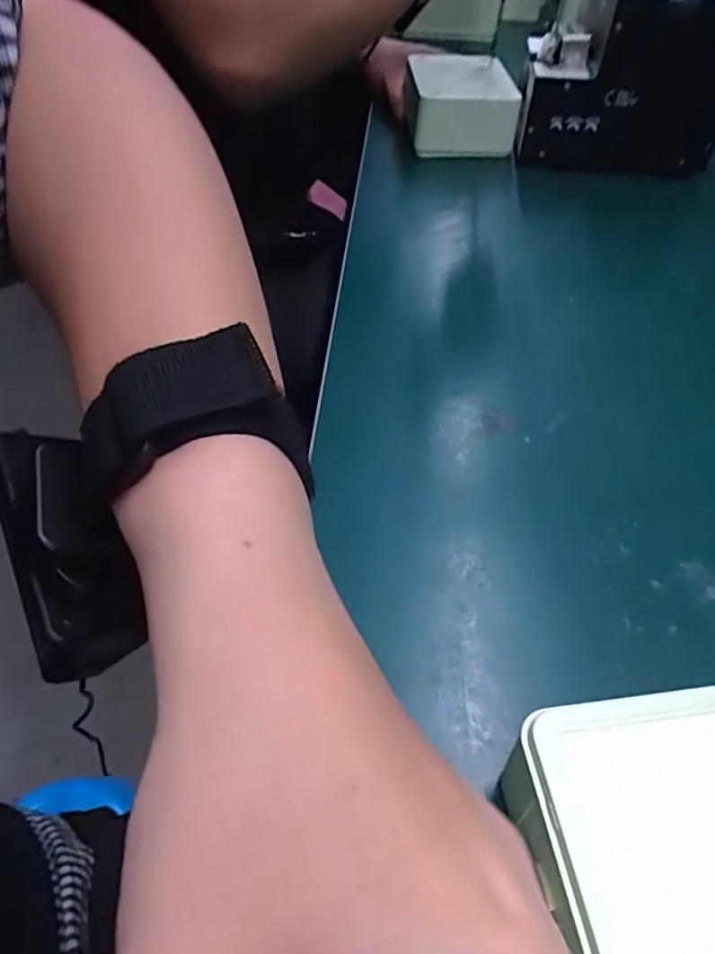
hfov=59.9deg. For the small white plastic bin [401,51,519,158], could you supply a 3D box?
[{"bbox_3d":[0.112,-0.410,0.688,0.117,0.069,0.149,0,49,-2],"label":"small white plastic bin"}]

